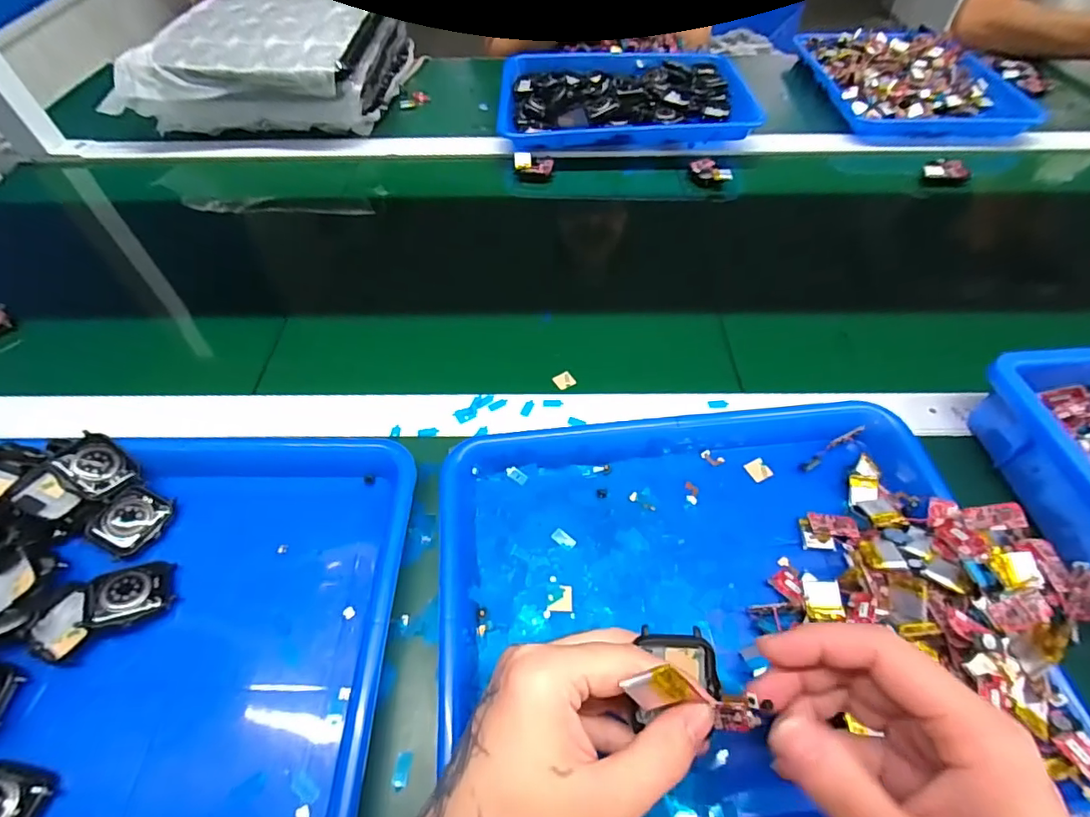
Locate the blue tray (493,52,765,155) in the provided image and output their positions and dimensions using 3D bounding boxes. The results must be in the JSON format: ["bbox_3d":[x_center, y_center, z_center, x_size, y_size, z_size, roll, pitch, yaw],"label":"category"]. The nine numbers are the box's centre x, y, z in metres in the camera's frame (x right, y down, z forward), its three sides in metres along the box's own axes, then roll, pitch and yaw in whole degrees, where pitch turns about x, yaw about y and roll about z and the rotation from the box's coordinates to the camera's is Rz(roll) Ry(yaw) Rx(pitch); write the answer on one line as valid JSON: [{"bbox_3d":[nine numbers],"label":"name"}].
[{"bbox_3d":[0.107,-0.434,0.713,0.329,0.048,0.245,2,54,2],"label":"blue tray"}]

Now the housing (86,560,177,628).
[{"bbox_3d":[-0.255,0.114,0.317,0.043,0.012,0.036,-2,52,-29],"label":"housing"}]

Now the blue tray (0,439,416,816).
[{"bbox_3d":[-0.256,0.131,0.306,0.334,0.033,0.260,0,54,0],"label":"blue tray"}]

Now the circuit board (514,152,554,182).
[{"bbox_3d":[-0.014,-0.299,0.636,0.047,0.029,0.021,-2,54,-1],"label":"circuit board"}]

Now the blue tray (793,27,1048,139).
[{"bbox_3d":[0.506,-0.468,0.728,0.229,0.033,0.292,-1,54,-1],"label":"blue tray"}]

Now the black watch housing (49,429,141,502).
[{"bbox_3d":[-0.304,0.039,0.348,0.045,0.010,0.034,47,46,-10],"label":"black watch housing"}]

